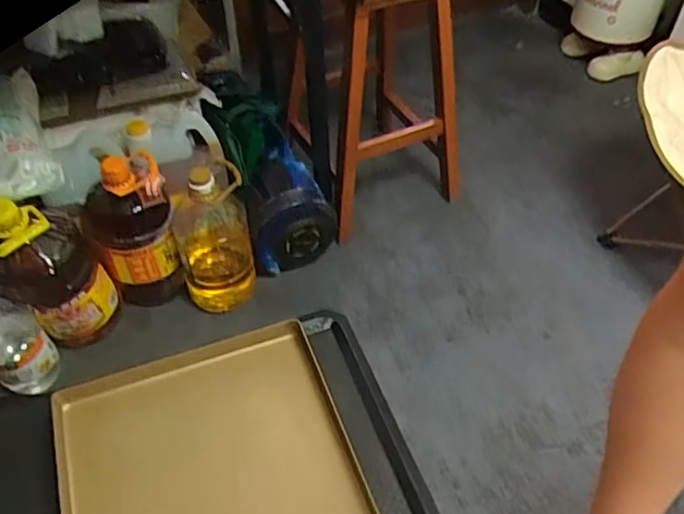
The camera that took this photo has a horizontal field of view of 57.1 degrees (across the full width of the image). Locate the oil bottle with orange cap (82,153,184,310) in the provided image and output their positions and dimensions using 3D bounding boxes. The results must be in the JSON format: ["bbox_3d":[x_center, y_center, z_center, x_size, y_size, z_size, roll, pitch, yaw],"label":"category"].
[{"bbox_3d":[-0.442,-0.064,1.349,0.166,0.307,0.180,-15,50,-13],"label":"oil bottle with orange cap"}]

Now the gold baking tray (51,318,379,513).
[{"bbox_3d":[-0.132,0.210,0.634,0.280,0.047,0.286,-12,53,-20],"label":"gold baking tray"}]

